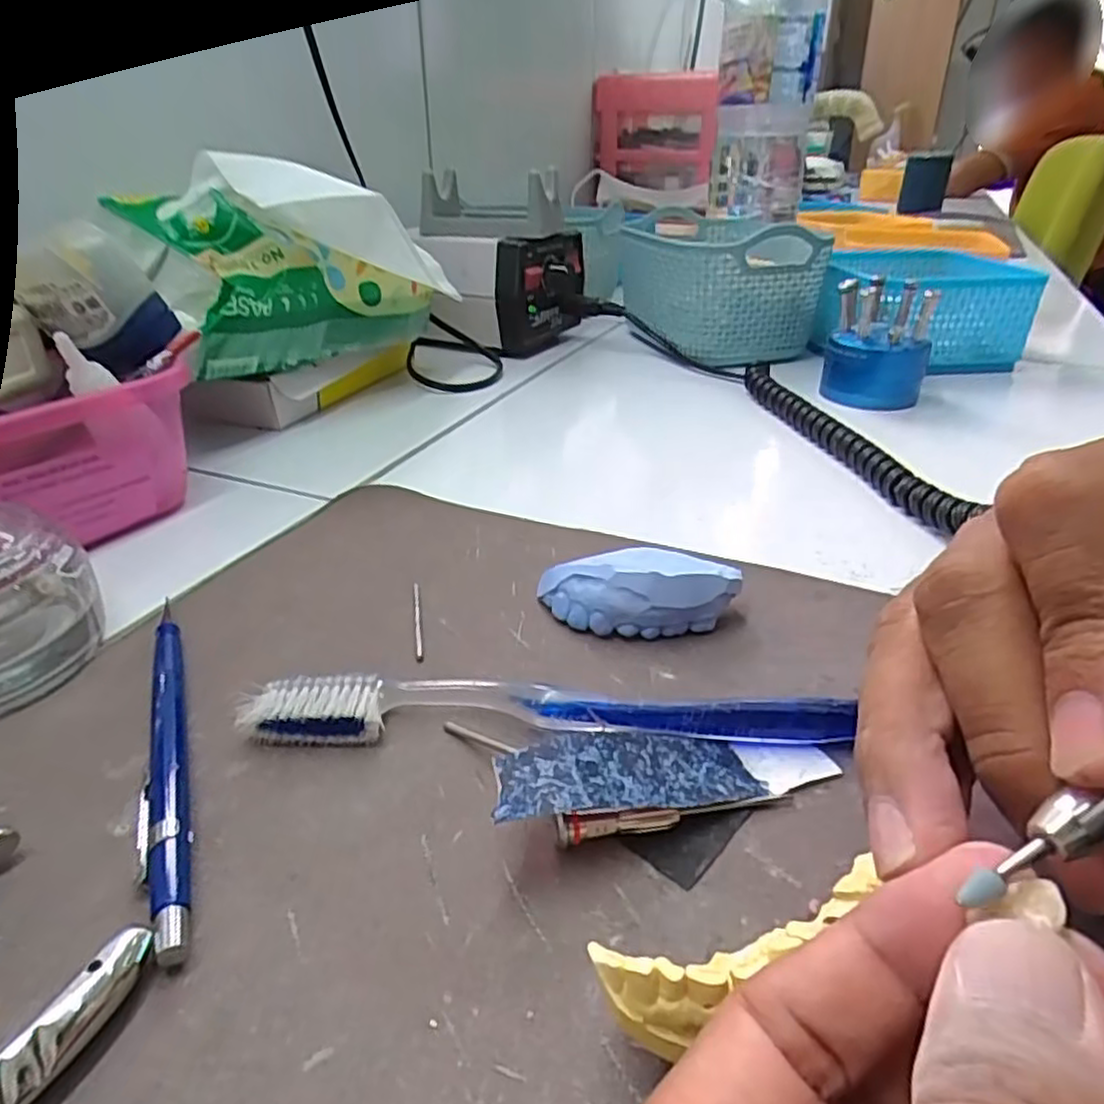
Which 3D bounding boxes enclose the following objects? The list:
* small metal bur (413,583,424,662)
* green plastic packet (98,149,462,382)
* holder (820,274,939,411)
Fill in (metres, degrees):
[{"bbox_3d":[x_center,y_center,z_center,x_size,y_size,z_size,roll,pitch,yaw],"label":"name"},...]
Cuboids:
[{"bbox_3d":[-0.047,0.022,0.248,0.004,0.004,0.045,-6,30,-9],"label":"small metal bur"},{"bbox_3d":[-0.130,-0.163,0.407,0.176,0.101,0.068,-23,37,-33],"label":"green plastic packet"},{"bbox_3d":[0.206,-0.133,0.453,0.058,0.068,0.069,13,33,22],"label":"holder"}]

